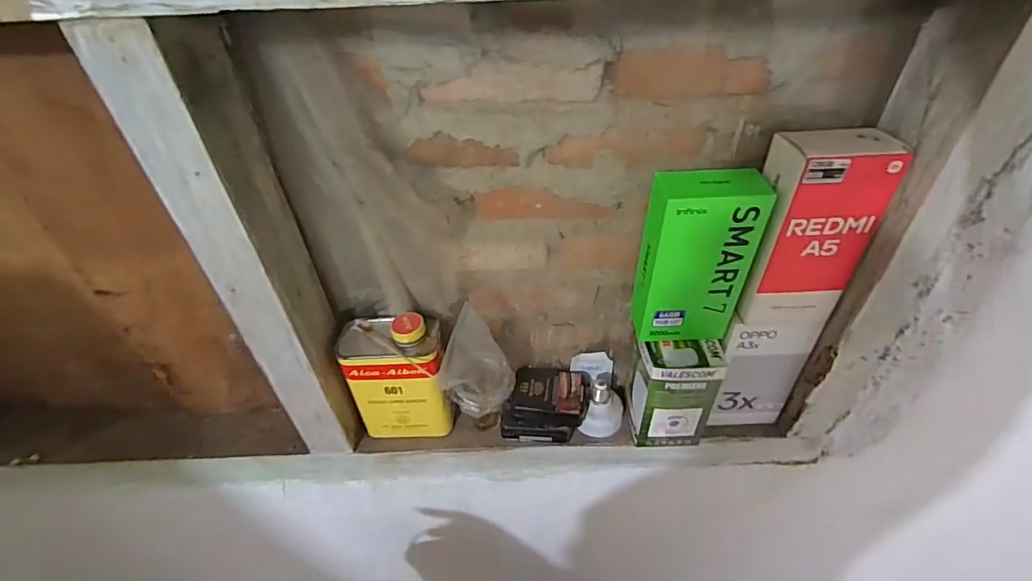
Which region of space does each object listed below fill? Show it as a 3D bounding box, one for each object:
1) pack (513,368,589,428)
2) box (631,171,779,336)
[{"bbox_3d":[0.046,0.135,0.618,0.095,0.029,0.066,5,41,9],"label":"pack"},{"bbox_3d":[0.179,-0.028,0.488,0.103,0.184,0.047,-1,41,3],"label":"box"}]

